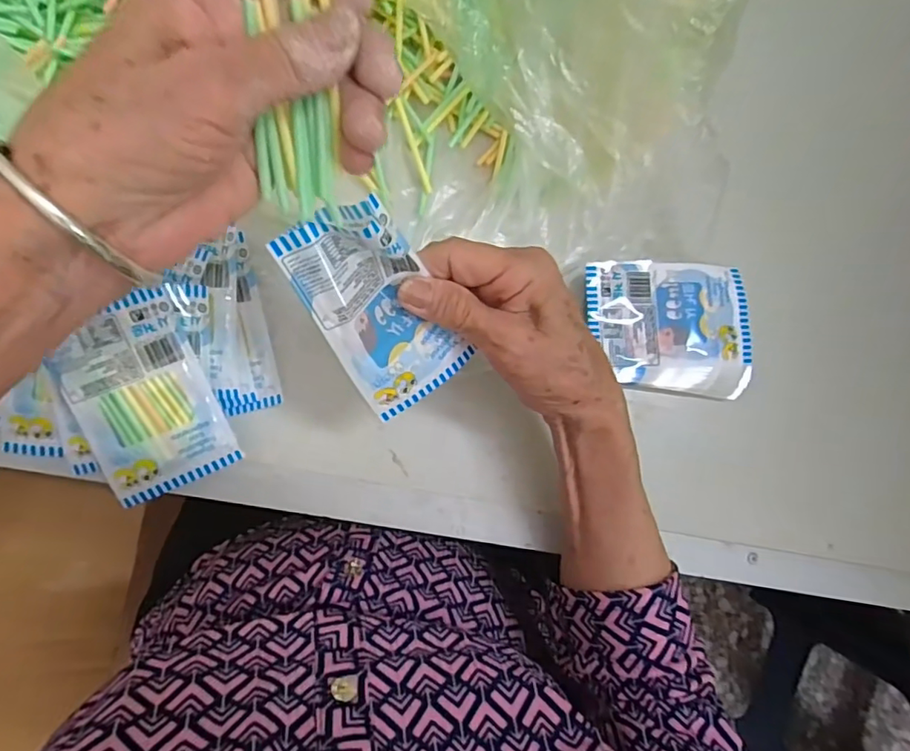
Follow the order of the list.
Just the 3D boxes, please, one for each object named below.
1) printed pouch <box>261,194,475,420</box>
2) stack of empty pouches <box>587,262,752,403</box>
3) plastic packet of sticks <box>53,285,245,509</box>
[{"bbox_3d":[-0.033,-0.028,0.248,0.054,0.026,0.102,-36,129,-7],"label":"printed pouch"},{"bbox_3d":[0.134,-0.030,0.349,0.100,0.014,0.083,1,87,-7],"label":"stack of empty pouches"},{"bbox_3d":[-0.164,0.013,0.293,0.062,0.005,0.098,-24,103,-17],"label":"plastic packet of sticks"}]

